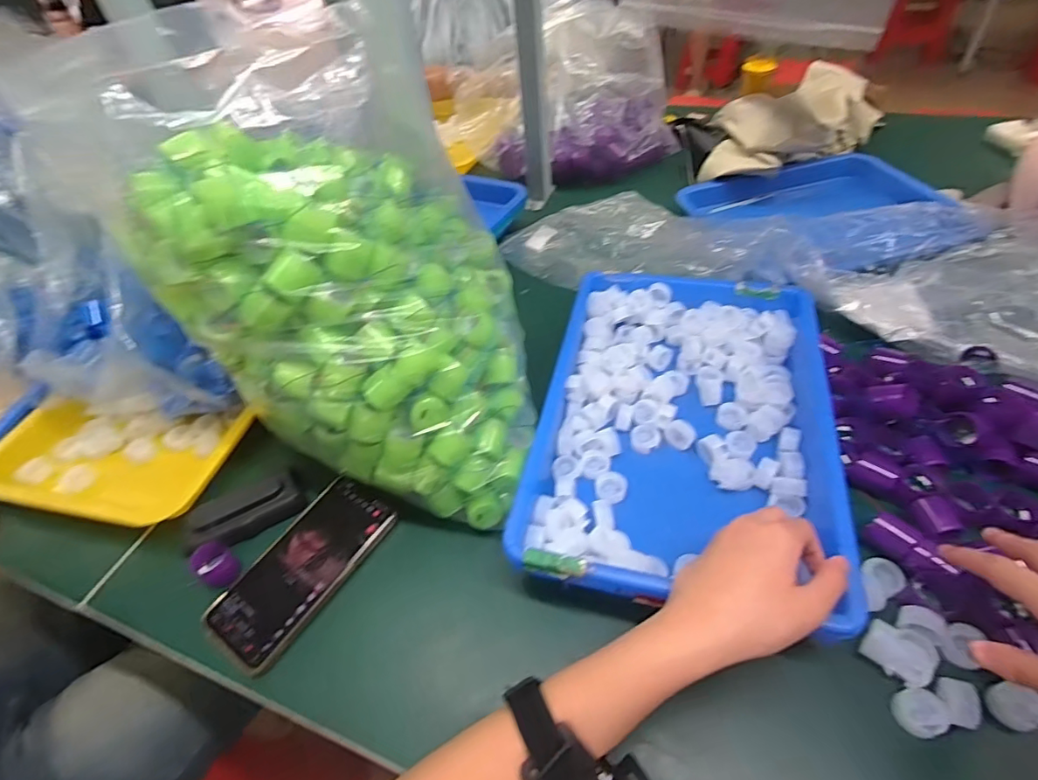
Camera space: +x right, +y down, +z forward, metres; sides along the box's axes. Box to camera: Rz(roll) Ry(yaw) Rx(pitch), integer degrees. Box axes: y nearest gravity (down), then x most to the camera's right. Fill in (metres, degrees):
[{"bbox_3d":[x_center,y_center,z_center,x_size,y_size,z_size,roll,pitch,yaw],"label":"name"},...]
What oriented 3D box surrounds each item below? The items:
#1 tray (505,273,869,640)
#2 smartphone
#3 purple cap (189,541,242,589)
[{"bbox_3d":[0.153,0.028,0.484,0.246,0.067,0.364,8,49,14],"label":"tray"},{"bbox_3d":[-0.188,0.151,0.441,0.080,0.014,0.163,23,54,25],"label":"smartphone"},{"bbox_3d":[-0.265,0.154,0.444,0.026,0.036,0.029,29,57,29],"label":"purple cap"}]

